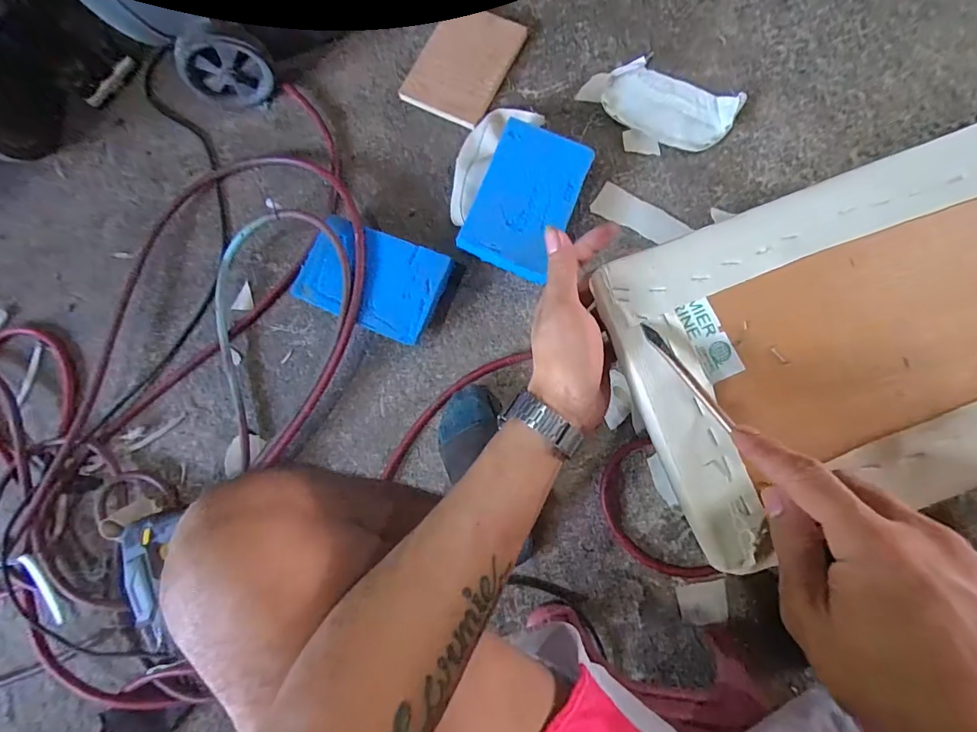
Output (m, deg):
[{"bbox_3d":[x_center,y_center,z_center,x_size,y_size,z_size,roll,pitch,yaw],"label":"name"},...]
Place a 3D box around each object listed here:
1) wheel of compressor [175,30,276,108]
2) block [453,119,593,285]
[{"bbox_3d":[-0.416,-0.468,0.722,0.131,0.111,0.044,-4,81,4],"label":"wheel of compressor"},{"bbox_3d":[0.056,-0.247,0.673,0.137,0.020,0.215,22,83,8],"label":"block"}]

